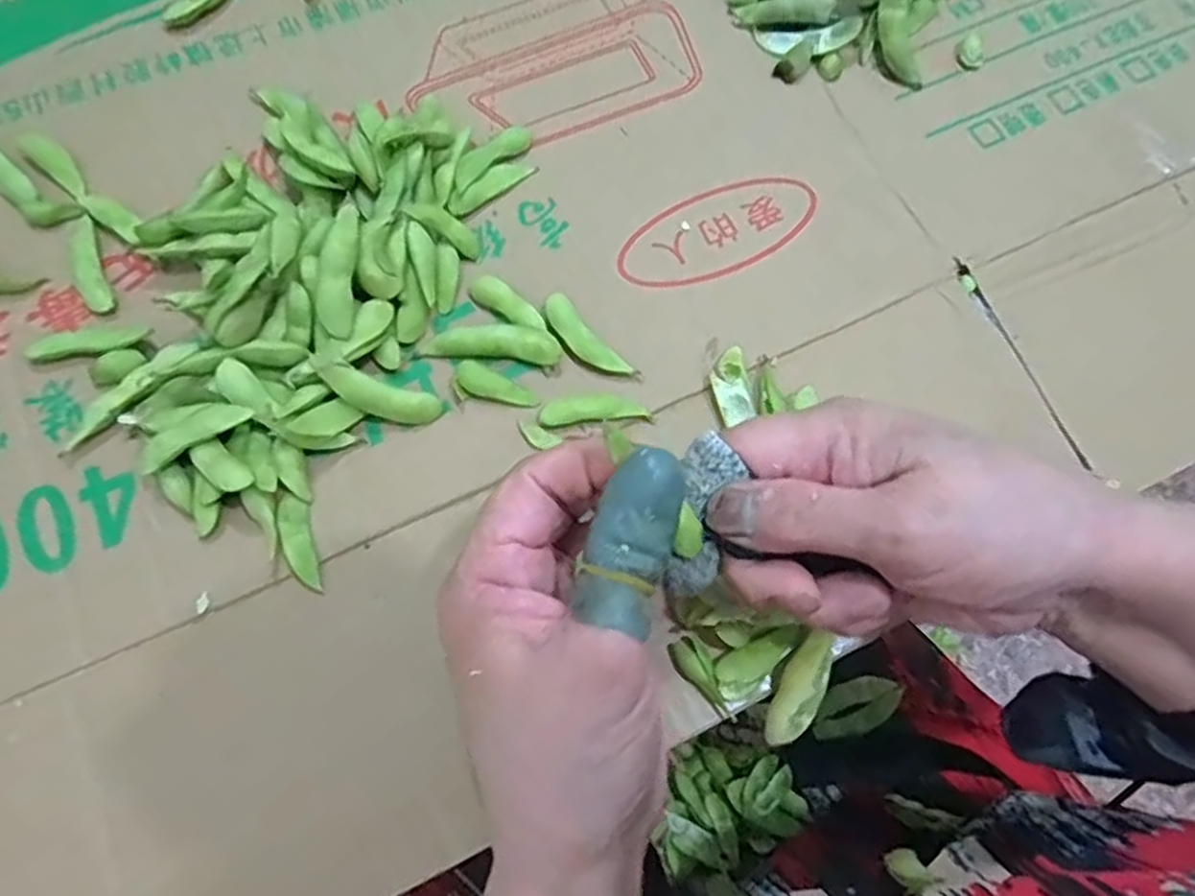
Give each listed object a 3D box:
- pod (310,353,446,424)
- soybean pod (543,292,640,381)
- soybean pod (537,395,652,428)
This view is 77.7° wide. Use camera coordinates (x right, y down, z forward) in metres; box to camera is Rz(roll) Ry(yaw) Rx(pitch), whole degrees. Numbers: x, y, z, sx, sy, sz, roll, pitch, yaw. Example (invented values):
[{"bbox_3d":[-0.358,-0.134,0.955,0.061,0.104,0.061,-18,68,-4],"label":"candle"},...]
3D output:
[{"bbox_3d":[-0.087,-0.022,0.290,0.051,0.007,0.015,25,72,-16],"label":"pod"},{"bbox_3d":[-0.004,-0.044,0.309,0.014,0.006,0.049,-40,77,-13],"label":"soybean pod"},{"bbox_3d":[-0.001,-0.016,0.301,0.044,0.005,0.012,-7,72,-4],"label":"soybean pod"}]

